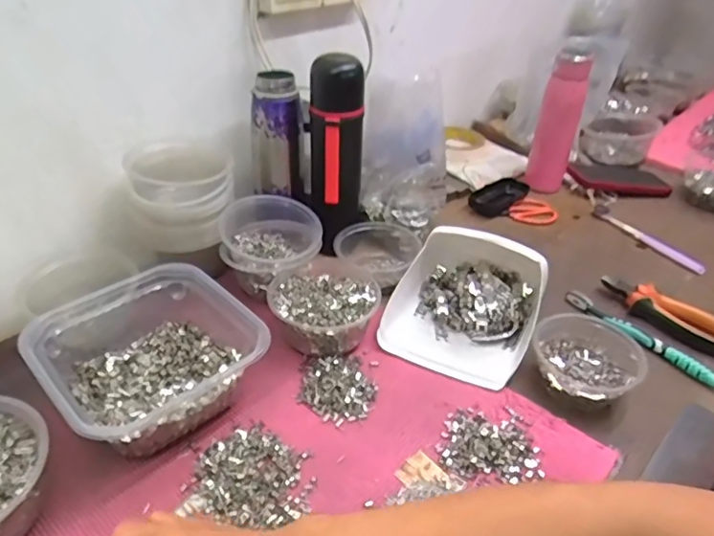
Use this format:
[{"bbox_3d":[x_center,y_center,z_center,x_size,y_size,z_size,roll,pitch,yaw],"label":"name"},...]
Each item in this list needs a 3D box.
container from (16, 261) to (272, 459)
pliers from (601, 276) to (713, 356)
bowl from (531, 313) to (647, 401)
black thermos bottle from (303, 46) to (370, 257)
[{"bbox_3d":[-0.206,0.080,0.528,0.171,0.079,0.196,-30,48,-35],"label":"container"},{"bbox_3d":[0.367,0.050,0.660,0.147,0.018,0.059,22,39,25],"label":"pliers"},{"bbox_3d":[0.233,0.097,0.570,0.106,0.042,0.098,2,37,-1],"label":"bowl"},{"bbox_3d":[-0.028,-0.137,0.688,0.081,0.226,0.083,0,37,-3],"label":"black thermos bottle"}]

